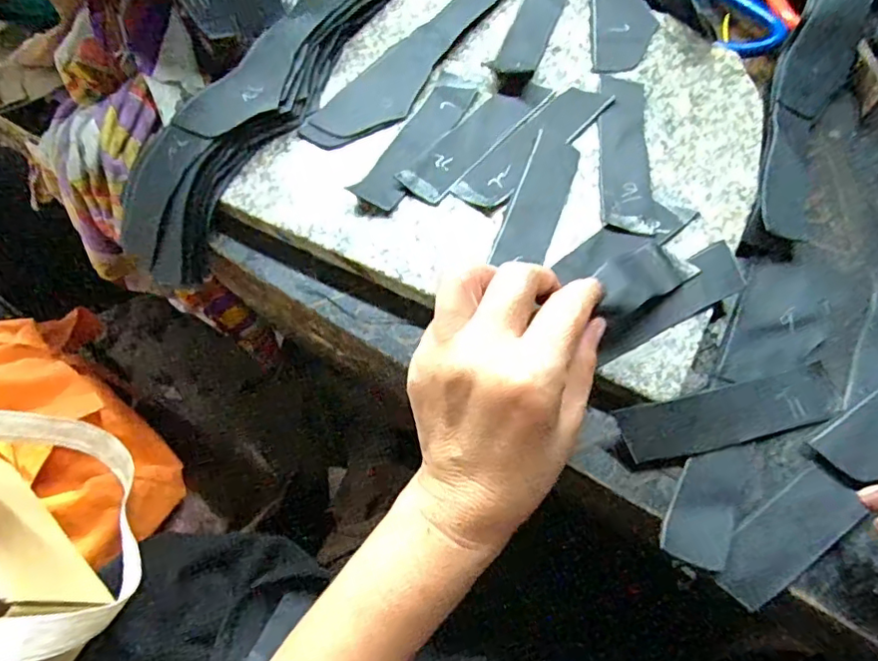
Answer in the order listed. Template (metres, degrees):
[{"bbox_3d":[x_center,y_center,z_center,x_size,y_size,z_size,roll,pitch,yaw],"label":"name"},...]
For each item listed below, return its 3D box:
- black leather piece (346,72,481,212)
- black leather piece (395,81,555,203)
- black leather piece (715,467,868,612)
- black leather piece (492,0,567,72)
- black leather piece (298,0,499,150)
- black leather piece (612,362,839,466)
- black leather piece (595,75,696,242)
[{"bbox_3d":[-0.013,-0.124,0.361,0.030,0.006,0.113,30,71,15],"label":"black leather piece"},{"bbox_3d":[0.024,-0.125,0.363,0.030,0.004,0.119,38,74,18],"label":"black leather piece"},{"bbox_3d":[0.165,0.098,0.267,0.074,0.011,0.030,-35,69,-11],"label":"black leather piece"},{"bbox_3d":[0.068,-0.218,0.401,0.030,0.004,0.097,19,69,13],"label":"black leather piece"},{"bbox_3d":[-0.011,-0.195,0.395,0.050,0.004,0.204,36,74,20],"label":"black leather piece"},{"bbox_3d":[0.151,0.043,0.292,0.114,0.004,0.028,-13,75,-5],"label":"black leather piece"},{"bbox_3d":[0.122,-0.109,0.347,0.044,0.005,0.121,2,67,5],"label":"black leather piece"}]

